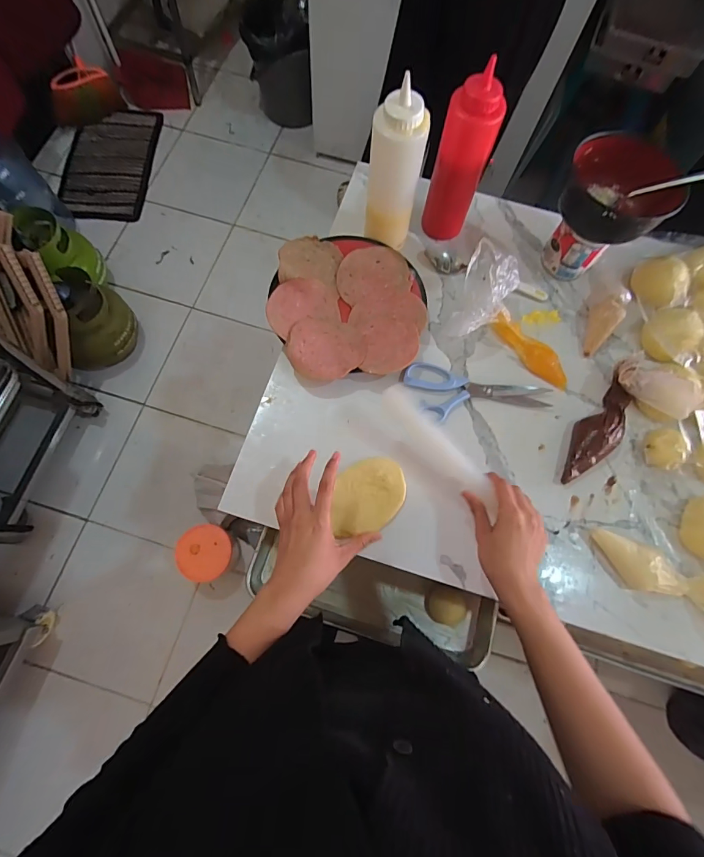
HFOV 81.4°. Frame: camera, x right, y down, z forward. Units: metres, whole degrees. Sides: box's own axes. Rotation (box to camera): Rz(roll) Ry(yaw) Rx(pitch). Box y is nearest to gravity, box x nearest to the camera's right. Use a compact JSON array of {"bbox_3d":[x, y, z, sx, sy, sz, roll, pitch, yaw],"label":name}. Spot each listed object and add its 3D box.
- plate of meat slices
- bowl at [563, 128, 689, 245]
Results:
[{"bbox_3d":[-0.005,-0.170,0.575,0.208,0.039,0.213,0,72,-2],"label":"plate of meat slices"},{"bbox_3d":[0.338,-0.299,0.520,0.128,0.060,0.144,23,73,6],"label":"bowl"}]

